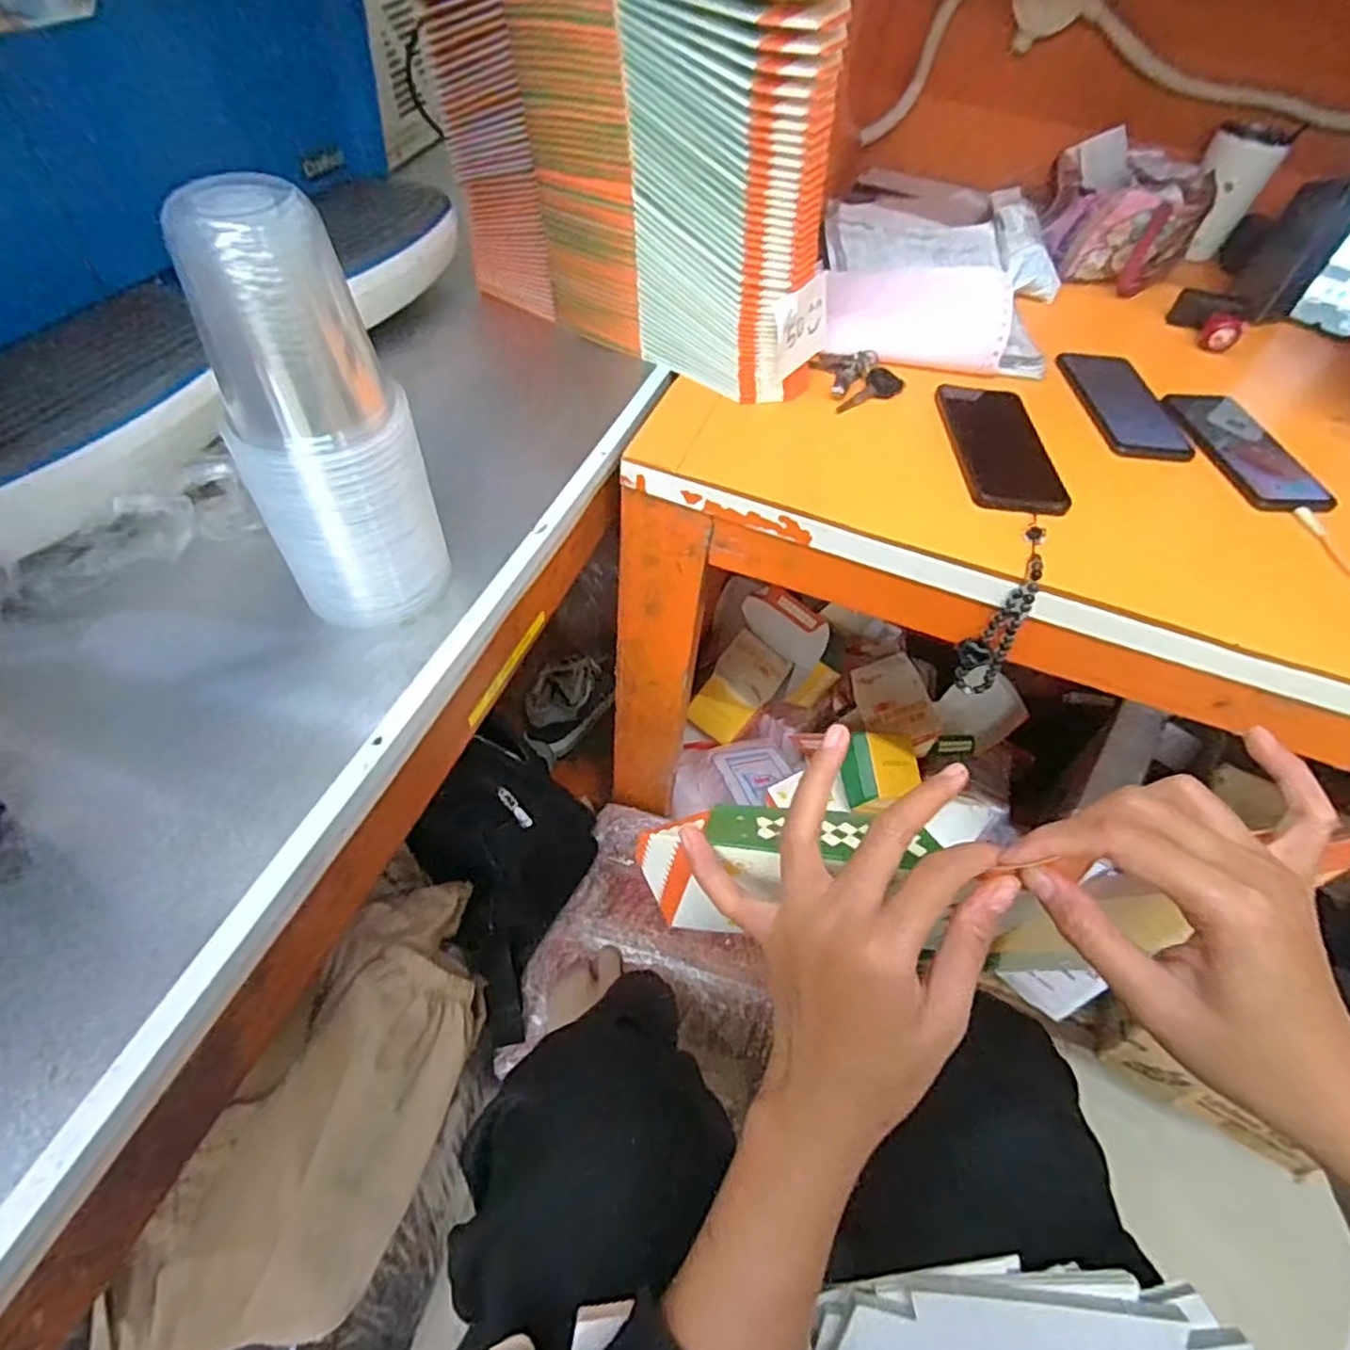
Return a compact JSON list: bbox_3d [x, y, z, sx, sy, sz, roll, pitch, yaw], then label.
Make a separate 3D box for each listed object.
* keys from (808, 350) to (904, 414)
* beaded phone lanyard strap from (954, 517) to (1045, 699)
[{"bbox_3d":[0.169,-0.273,0.635,0.073,0.022,0.082,-9,53,-13],"label":"keys"},{"bbox_3d":[0.250,-0.046,0.532,0.033,0.135,0.045,22,27,11],"label":"beaded phone lanyard strap"}]

